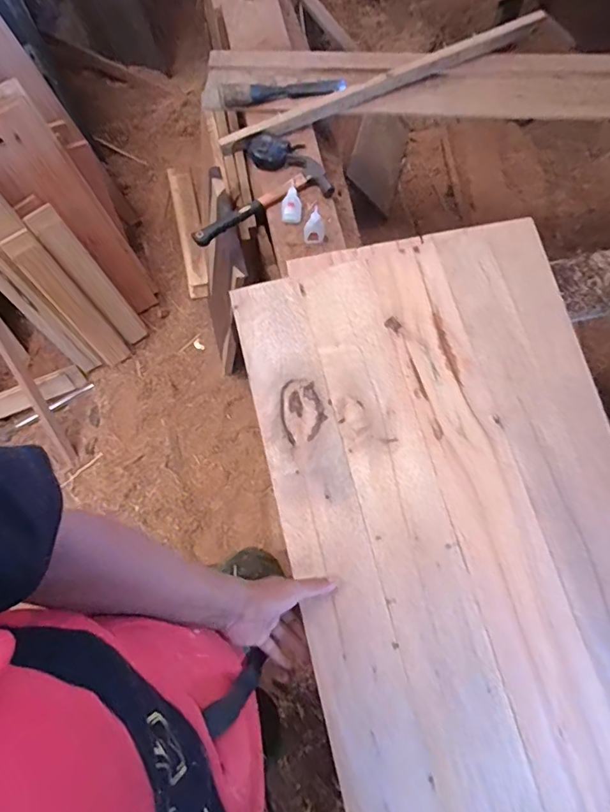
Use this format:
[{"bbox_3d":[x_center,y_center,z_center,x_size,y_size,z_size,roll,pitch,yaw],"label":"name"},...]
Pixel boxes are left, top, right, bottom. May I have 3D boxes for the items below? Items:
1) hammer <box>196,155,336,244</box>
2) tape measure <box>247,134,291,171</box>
[{"bbox_3d":[-0.089,-0.385,0.895,0.266,0.032,0.110,-24,76,-5],"label":"hammer"},{"bbox_3d":[-0.068,-0.490,0.928,0.075,0.043,0.078,0,75,2],"label":"tape measure"}]

